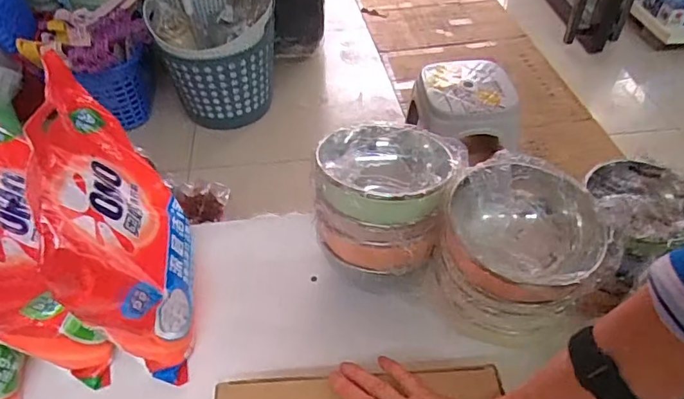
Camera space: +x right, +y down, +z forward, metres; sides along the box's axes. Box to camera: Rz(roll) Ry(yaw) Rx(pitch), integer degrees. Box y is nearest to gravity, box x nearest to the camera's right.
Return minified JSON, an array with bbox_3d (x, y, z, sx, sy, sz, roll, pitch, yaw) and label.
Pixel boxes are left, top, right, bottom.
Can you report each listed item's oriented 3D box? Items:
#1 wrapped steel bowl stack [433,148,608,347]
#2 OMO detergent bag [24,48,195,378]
[{"bbox_3d":[0.195,0.072,0.593,0.159,0.169,0.167,19,50,18],"label":"wrapped steel bowl stack"},{"bbox_3d":[-0.251,0.030,0.613,0.105,0.288,0.280,-10,49,-9],"label":"OMO detergent bag"}]

